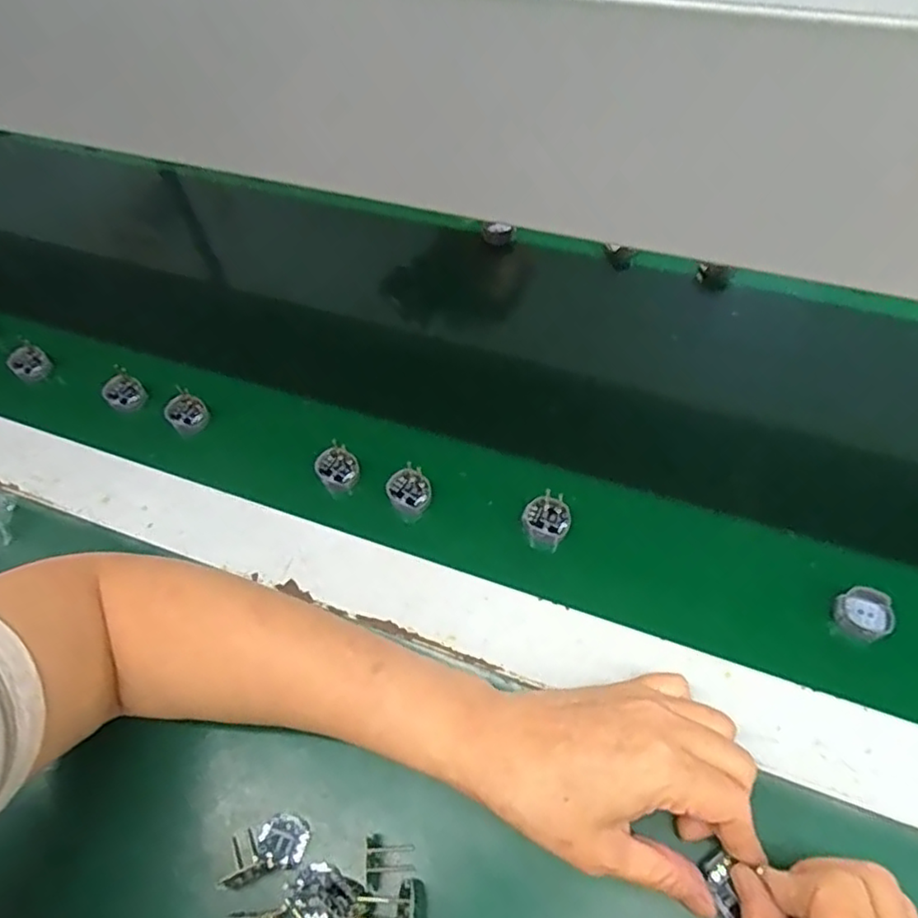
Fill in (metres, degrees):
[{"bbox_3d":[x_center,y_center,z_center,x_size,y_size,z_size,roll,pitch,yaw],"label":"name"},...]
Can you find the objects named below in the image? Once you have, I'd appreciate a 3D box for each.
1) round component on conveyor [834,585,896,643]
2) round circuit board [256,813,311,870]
[{"bbox_3d":[0.228,0.087,0.366,0.028,0.012,0.028,-2,57,3],"label":"round component on conveyor"},{"bbox_3d":[-0.086,0.187,0.319,0.024,0.005,0.023,4,57,7],"label":"round circuit board"}]

